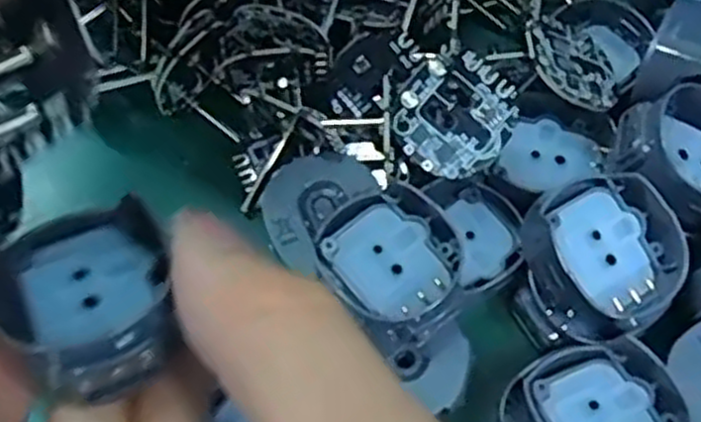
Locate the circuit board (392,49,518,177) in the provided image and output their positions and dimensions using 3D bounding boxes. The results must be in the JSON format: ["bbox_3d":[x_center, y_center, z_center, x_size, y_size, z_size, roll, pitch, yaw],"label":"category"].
[{"bbox_3d":[0.020,-0.019,0.152,0.023,0.004,0.022,-45,86,-2],"label":"circuit board"}]

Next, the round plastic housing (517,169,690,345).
[{"bbox_3d":[0.047,0.009,0.148,0.028,0.014,0.028,-23,84,-11],"label":"round plastic housing"}]

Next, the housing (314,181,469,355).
[{"bbox_3d":[0.009,0.009,0.144,0.025,0.006,0.029,-40,68,-14],"label":"housing"}]

